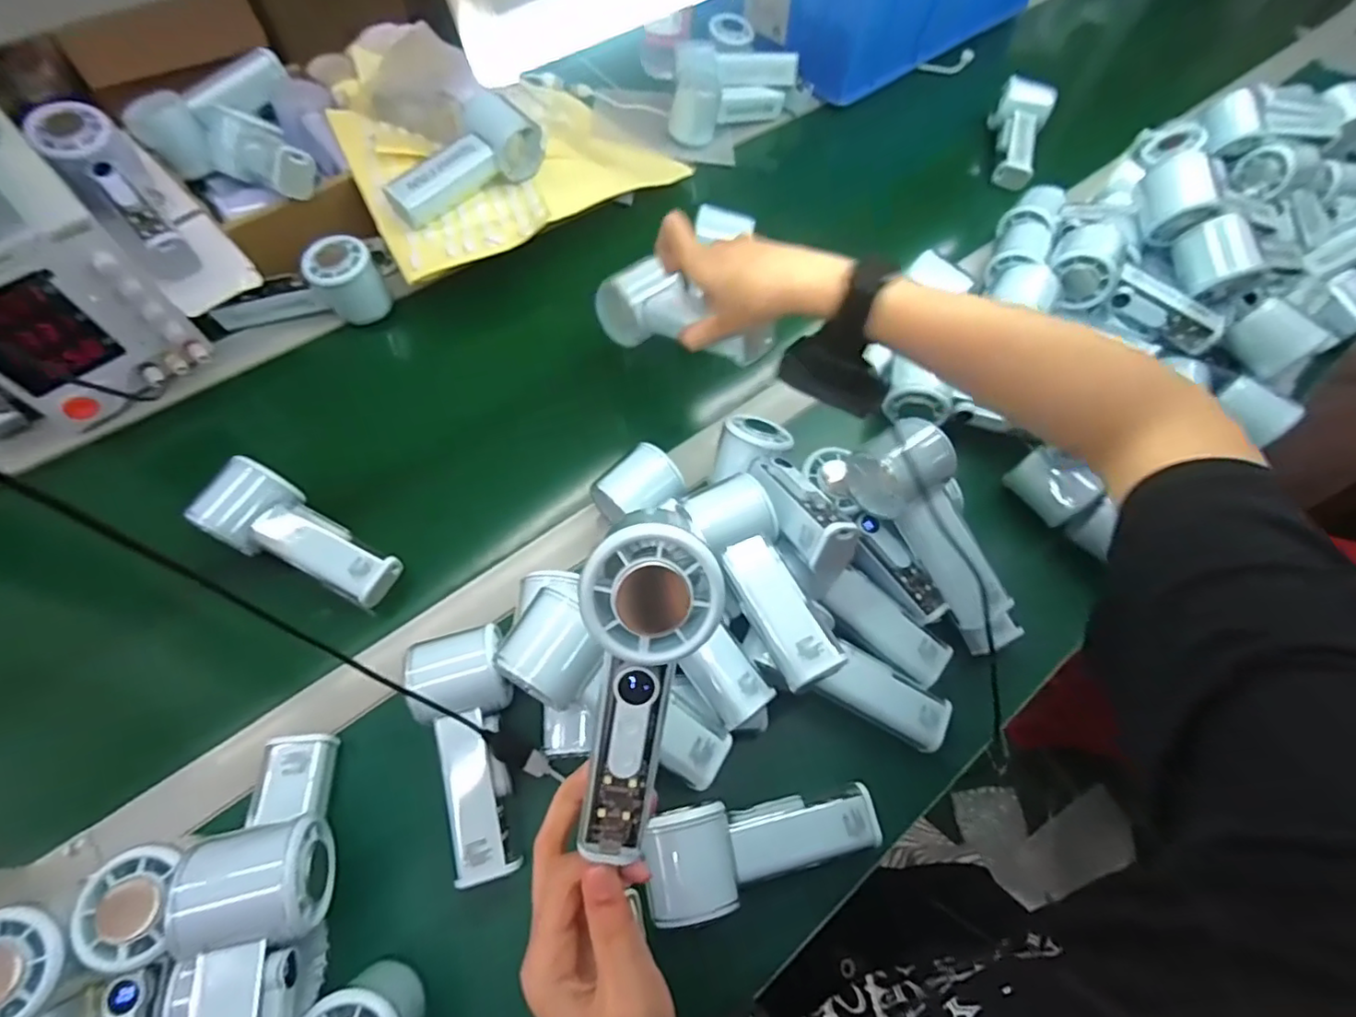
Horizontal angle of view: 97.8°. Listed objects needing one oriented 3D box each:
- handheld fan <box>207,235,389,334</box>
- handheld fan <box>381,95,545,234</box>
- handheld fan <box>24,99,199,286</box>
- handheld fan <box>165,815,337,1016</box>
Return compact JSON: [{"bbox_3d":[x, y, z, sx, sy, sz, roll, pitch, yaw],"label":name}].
[{"bbox_3d":[-0.350,-0.204,0.546,0.148,0.062,0.055,-4,63,-5],"label":"handheld fan"},{"bbox_3d":[-0.207,-0.329,0.559,0.156,0.054,0.075,-39,71,-20],"label":"handheld fan"},{"bbox_3d":[-0.464,-0.261,0.497,0.052,0.051,0.160,-36,90,-19],"label":"handheld fan"},{"bbox_3d":[-0.214,0.242,0.296,0.057,0.060,0.151,-7,63,-7],"label":"handheld fan"}]

